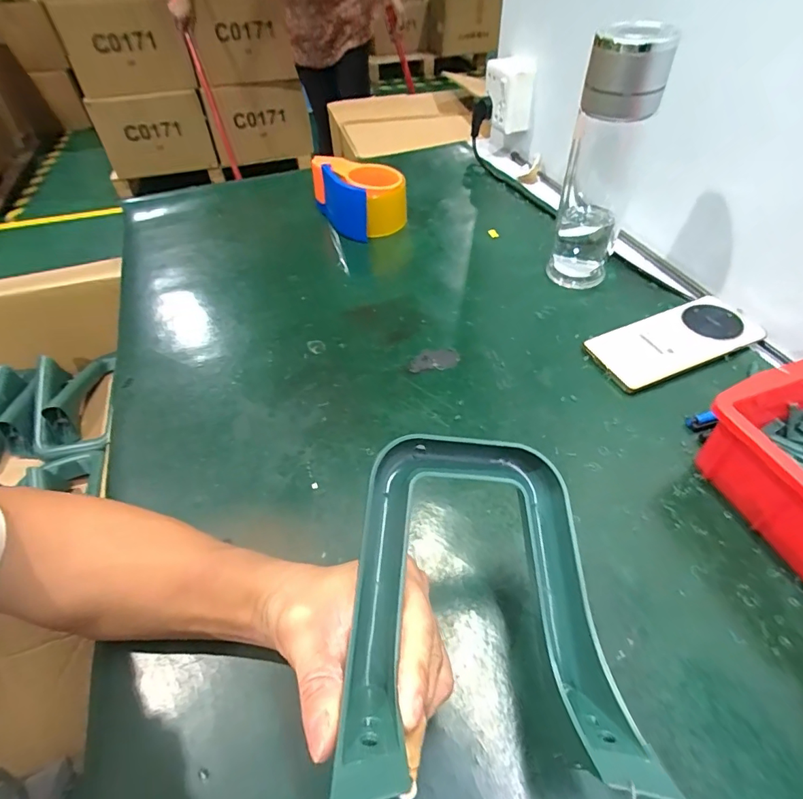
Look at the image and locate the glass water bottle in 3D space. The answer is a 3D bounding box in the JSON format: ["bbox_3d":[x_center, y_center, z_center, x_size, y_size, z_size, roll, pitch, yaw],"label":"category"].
[{"bbox_3d":[0.208,-0.239,0.487,0.070,0.240,0.070,14,50,16],"label":"glass water bottle"}]

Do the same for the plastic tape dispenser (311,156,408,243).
[{"bbox_3d":[-0.068,-0.287,0.669,0.144,0.081,0.078,22,53,22],"label":"plastic tape dispenser"}]

